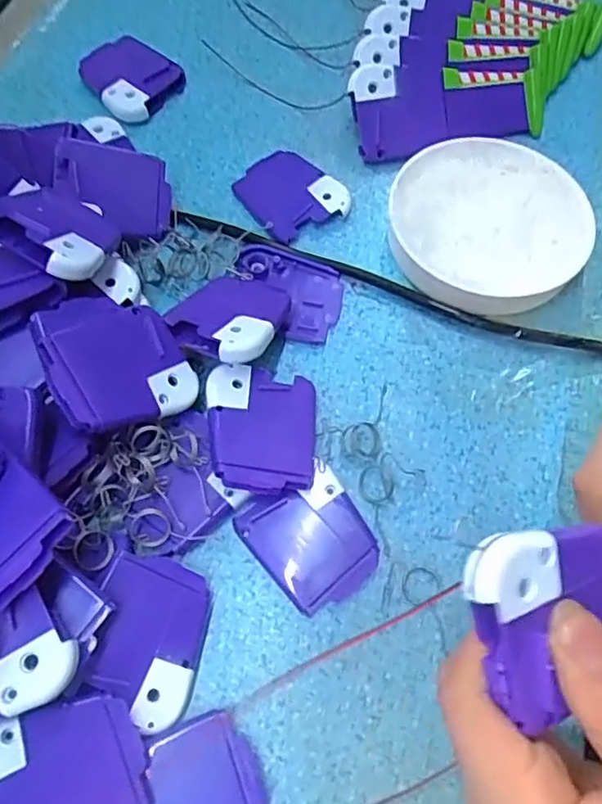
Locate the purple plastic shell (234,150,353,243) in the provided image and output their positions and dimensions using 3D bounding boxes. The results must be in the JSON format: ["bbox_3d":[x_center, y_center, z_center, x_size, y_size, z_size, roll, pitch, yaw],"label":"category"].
[{"bbox_3d":[-0.005,-0.124,0.348,0.051,0.008,0.058,-28,70,-13],"label":"purple plastic shell"}]

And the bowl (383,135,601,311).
[{"bbox_3d":[0.101,-0.096,0.328,0.107,0.026,0.100,1,66,-1],"label":"bowl"}]

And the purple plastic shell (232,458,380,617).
[{"bbox_3d":[0.005,0.062,0.272,0.050,0.006,0.058,-33,71,-15],"label":"purple plastic shell"}]

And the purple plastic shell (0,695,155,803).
[{"bbox_3d":[-0.086,0.133,0.208,0.061,0.004,0.050,-11,66,-34],"label":"purple plastic shell"}]

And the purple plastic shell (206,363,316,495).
[{"bbox_3d":[-0.019,0.013,0.278,0.050,0.012,0.060,8,60,-13],"label":"purple plastic shell"}]

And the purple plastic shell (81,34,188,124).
[{"bbox_3d":[-0.111,-0.211,0.385,0.062,0.014,0.051,40,71,15],"label":"purple plastic shell"}]

